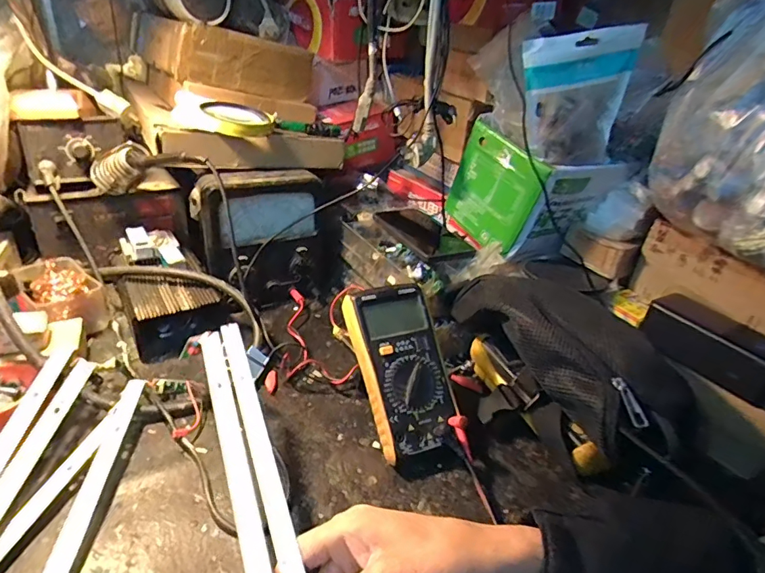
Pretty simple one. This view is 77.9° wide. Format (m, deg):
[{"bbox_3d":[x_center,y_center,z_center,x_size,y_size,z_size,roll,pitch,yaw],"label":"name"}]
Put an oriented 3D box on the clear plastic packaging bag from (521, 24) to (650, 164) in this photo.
[{"bbox_3d":[0.211,-0.199,0.509,0.119,0.136,0.027,-11,34,-13],"label":"clear plastic packaging bag"}]

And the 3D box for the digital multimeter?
[{"bbox_3d":[0.024,0.085,0.460,0.082,0.034,0.178,-8,73,-24],"label":"digital multimeter"}]

